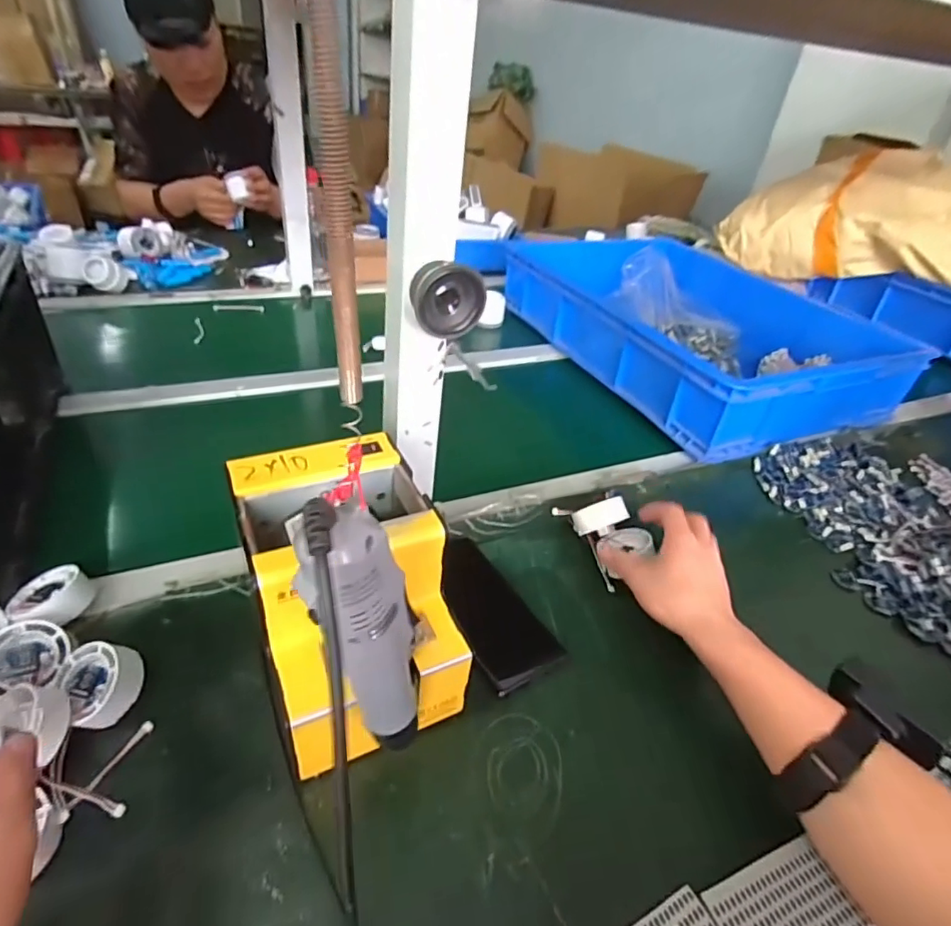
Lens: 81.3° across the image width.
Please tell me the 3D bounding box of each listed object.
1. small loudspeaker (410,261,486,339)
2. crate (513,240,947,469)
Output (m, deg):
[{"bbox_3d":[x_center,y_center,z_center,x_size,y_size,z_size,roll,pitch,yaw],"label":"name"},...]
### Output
[{"bbox_3d":[-0.022,-0.121,0.416,0.053,0.052,0.032,2,12,-8],"label":"small loudspeaker"},{"bbox_3d":[0.362,-0.247,0.951,0.414,0.119,0.579,-13,41,-25],"label":"crate"}]

